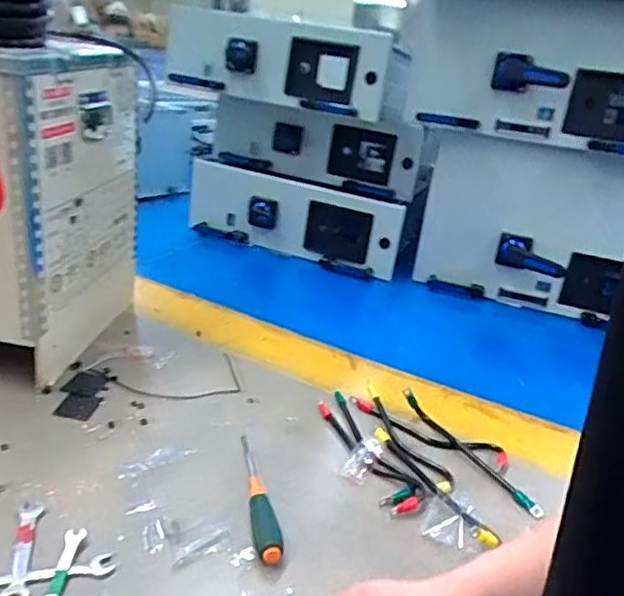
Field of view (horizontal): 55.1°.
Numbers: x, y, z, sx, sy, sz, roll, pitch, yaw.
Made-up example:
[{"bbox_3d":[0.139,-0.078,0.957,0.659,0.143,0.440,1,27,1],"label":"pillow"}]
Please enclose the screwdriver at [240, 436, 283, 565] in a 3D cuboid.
[{"bbox_3d":[-0.067,0.238,0.741,0.030,0.022,0.217,1,25,-14],"label":"screwdriver"}]

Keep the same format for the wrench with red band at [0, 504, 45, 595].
[{"bbox_3d":[-0.304,0.265,0.632,0.025,0.006,0.138,-1,25,-17],"label":"wrench with red band"}]

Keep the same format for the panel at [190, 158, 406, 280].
[{"bbox_3d":[-0.058,-0.203,1.542,0.580,0.189,0.146,16,25,18],"label":"panel"}]

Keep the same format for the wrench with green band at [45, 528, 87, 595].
[{"bbox_3d":[-0.257,0.283,0.607,0.025,0.006,0.120,5,24,-6],"label":"wrench with green band"}]

